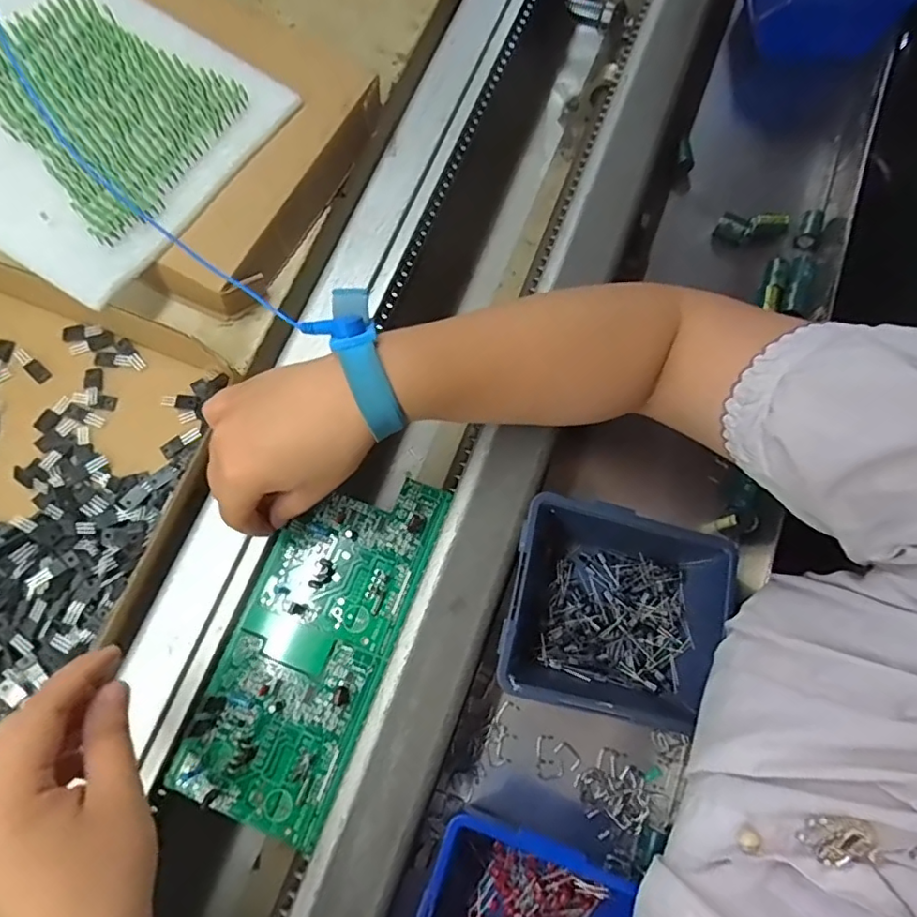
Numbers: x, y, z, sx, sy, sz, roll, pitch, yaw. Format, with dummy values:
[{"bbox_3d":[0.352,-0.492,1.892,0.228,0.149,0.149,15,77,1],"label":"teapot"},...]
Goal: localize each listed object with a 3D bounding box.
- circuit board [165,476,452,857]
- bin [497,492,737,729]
[{"bbox_3d":[-0.085,0.106,0.341,0.095,0.007,0.214,25,76,8],"label":"circuit board"},{"bbox_3d":[0.099,0.097,0.356,0.134,0.061,0.119,13,76,5],"label":"bin"}]

